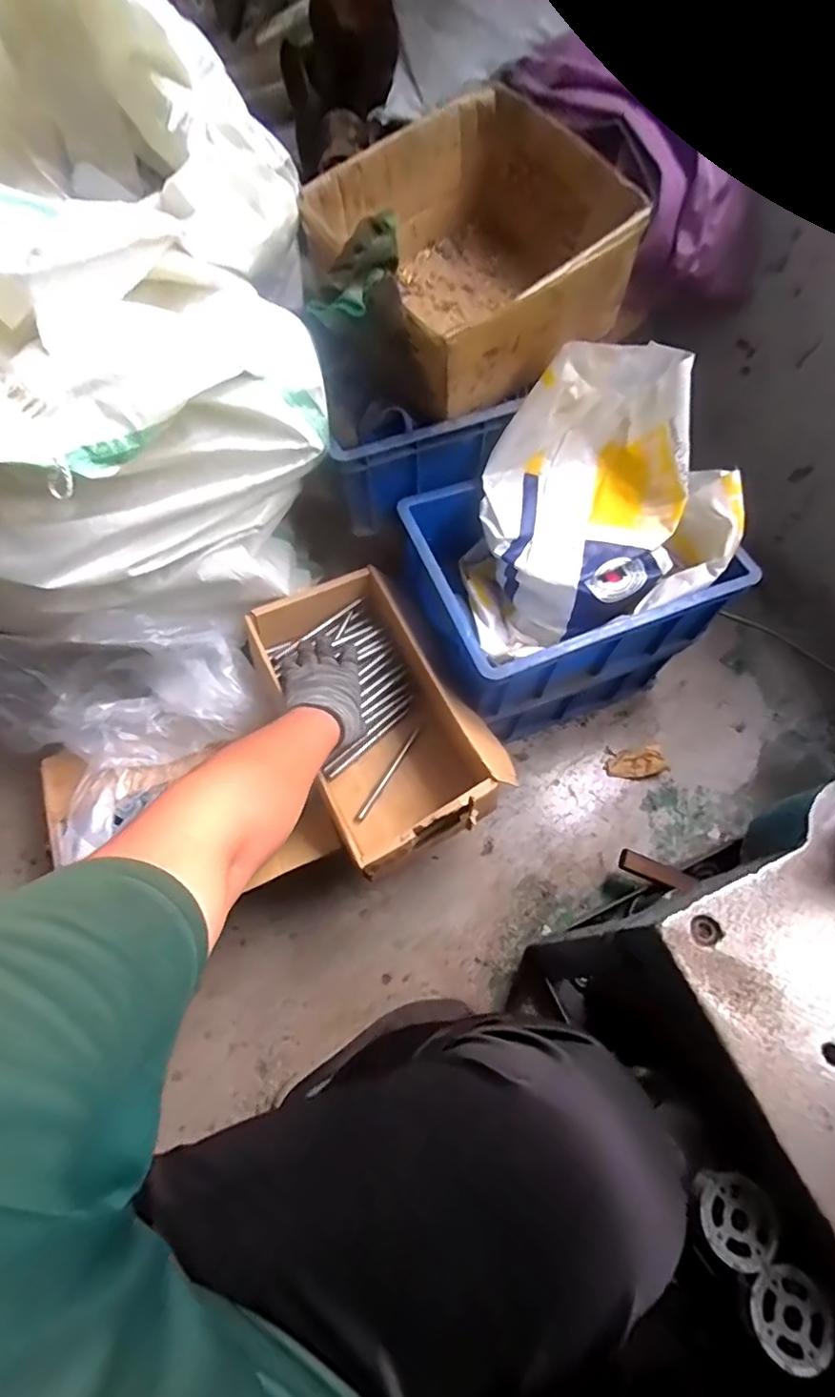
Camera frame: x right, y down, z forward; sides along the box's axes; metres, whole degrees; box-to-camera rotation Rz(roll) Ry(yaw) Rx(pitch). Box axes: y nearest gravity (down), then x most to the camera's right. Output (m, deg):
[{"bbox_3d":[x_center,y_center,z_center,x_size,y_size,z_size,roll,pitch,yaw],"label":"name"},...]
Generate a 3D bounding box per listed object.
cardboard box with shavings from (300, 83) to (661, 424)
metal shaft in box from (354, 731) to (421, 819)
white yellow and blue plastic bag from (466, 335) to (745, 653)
[{"bbox_3d":[0.063,-0.541,0.713,0.298,0.161,0.292,-34,71,-16],"label":"cardboard box with shavings"},{"bbox_3d":[-0.039,0.102,0.784,0.011,0.011,0.149,29,67,11],"label":"metal shaft in box"},{"bbox_3d":[0.229,-0.254,0.767,0.324,0.243,0.276,-10,66,-7],"label":"white yellow and blue plastic bag"}]

